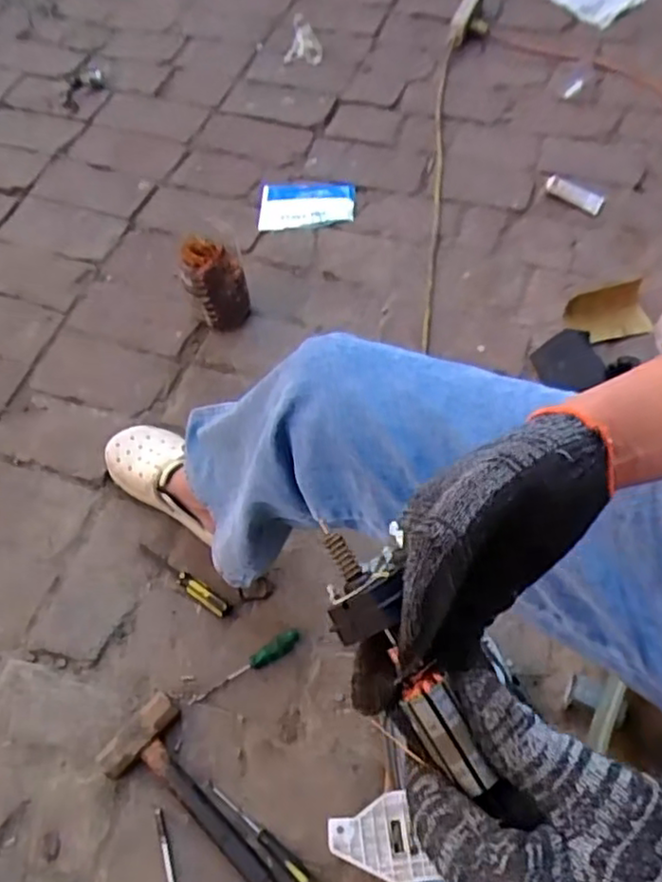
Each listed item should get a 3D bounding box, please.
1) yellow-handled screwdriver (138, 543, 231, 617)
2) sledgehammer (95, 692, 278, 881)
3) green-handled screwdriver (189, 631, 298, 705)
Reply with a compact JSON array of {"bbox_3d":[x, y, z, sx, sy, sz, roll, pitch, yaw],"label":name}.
[{"bbox_3d":[-0.198,0.181,0.895,0.162,0.018,0.023,36,68,20],"label":"yellow-handled screwdriver"},{"bbox_3d":[-0.099,0.427,0.734,0.367,0.038,0.101,33,67,19],"label":"sledgehammer"},{"bbox_3d":[-0.107,0.283,0.835,0.153,0.018,0.024,-30,64,-14],"label":"green-handled screwdriver"}]

